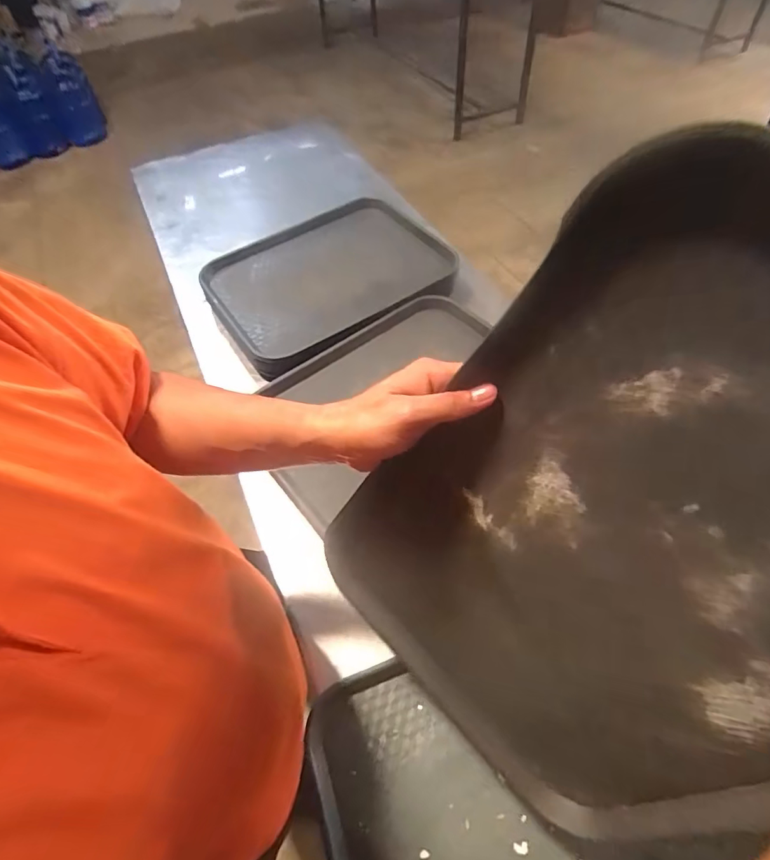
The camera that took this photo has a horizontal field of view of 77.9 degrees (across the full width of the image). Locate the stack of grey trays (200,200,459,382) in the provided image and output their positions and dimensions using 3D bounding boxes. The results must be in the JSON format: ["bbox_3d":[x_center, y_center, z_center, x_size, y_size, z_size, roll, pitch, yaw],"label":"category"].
[{"bbox_3d":[-0.113,-0.323,0.965,0.463,0.035,0.385,-29,58,-17],"label":"stack of grey trays"}]

